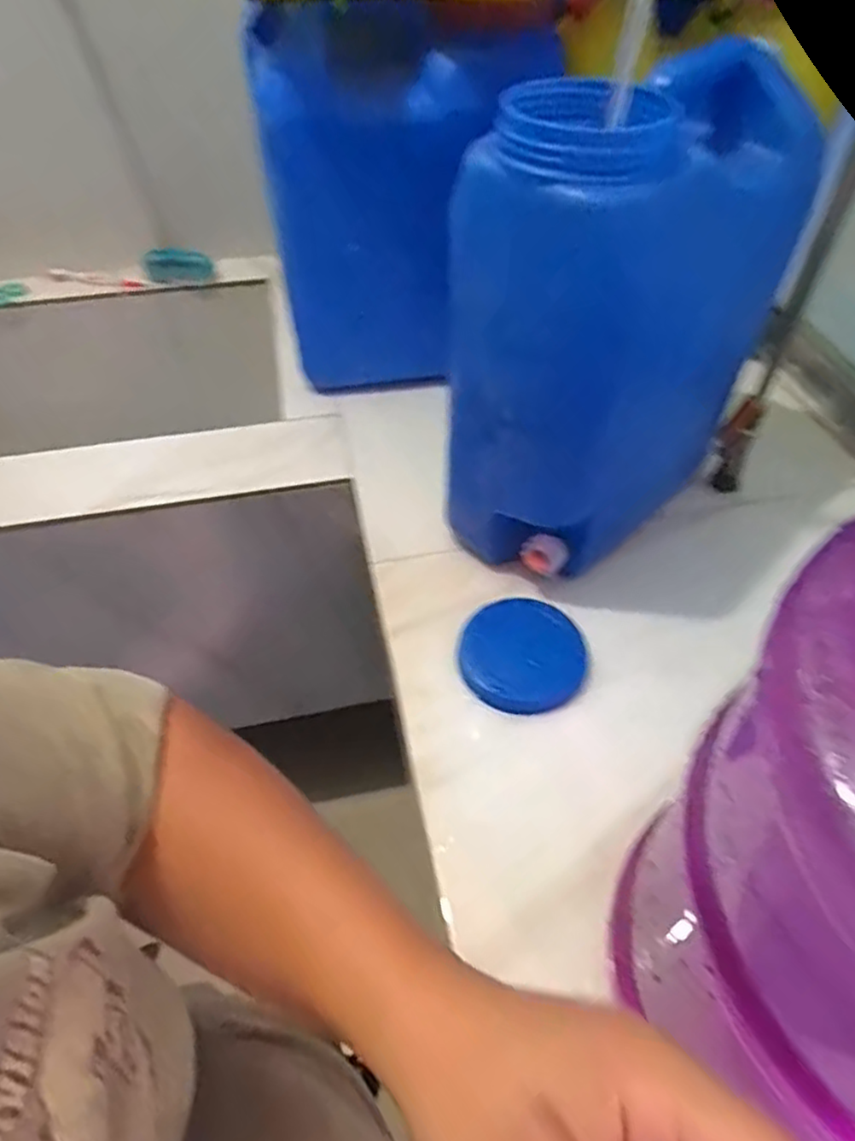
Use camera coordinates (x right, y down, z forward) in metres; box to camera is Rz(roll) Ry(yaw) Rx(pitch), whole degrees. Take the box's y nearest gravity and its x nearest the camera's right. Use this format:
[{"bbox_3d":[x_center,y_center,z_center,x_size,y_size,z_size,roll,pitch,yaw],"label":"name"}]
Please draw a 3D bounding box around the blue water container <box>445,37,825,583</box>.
[{"bbox_3d":[0.172,-0.192,0.617,0.293,0.405,0.154,-31,56,-23],"label":"blue water container"}]

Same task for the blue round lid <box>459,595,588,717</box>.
[{"bbox_3d":[0.092,0.076,0.648,0.112,0.010,0.122,0,50,1],"label":"blue round lid"}]

